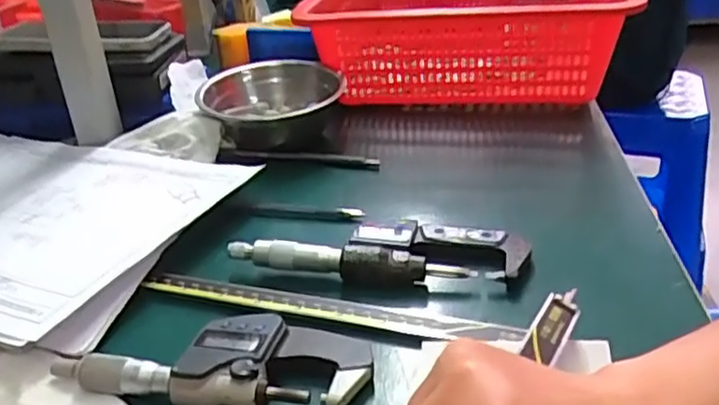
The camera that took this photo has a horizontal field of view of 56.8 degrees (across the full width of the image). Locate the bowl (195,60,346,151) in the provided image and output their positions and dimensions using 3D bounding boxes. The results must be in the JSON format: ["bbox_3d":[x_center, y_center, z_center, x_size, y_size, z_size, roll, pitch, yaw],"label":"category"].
[{"bbox_3d":[-0.077,-0.088,0.590,0.118,0.043,0.119,-3,28,1],"label":"bowl"}]

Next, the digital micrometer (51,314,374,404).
[{"bbox_3d":[-0.073,0.078,0.337,0.153,0.020,0.057,-1,28,3],"label":"digital micrometer"}]

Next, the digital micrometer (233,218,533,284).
[{"bbox_3d":[0.012,0.029,0.424,0.182,0.024,0.050,1,29,7],"label":"digital micrometer"}]

